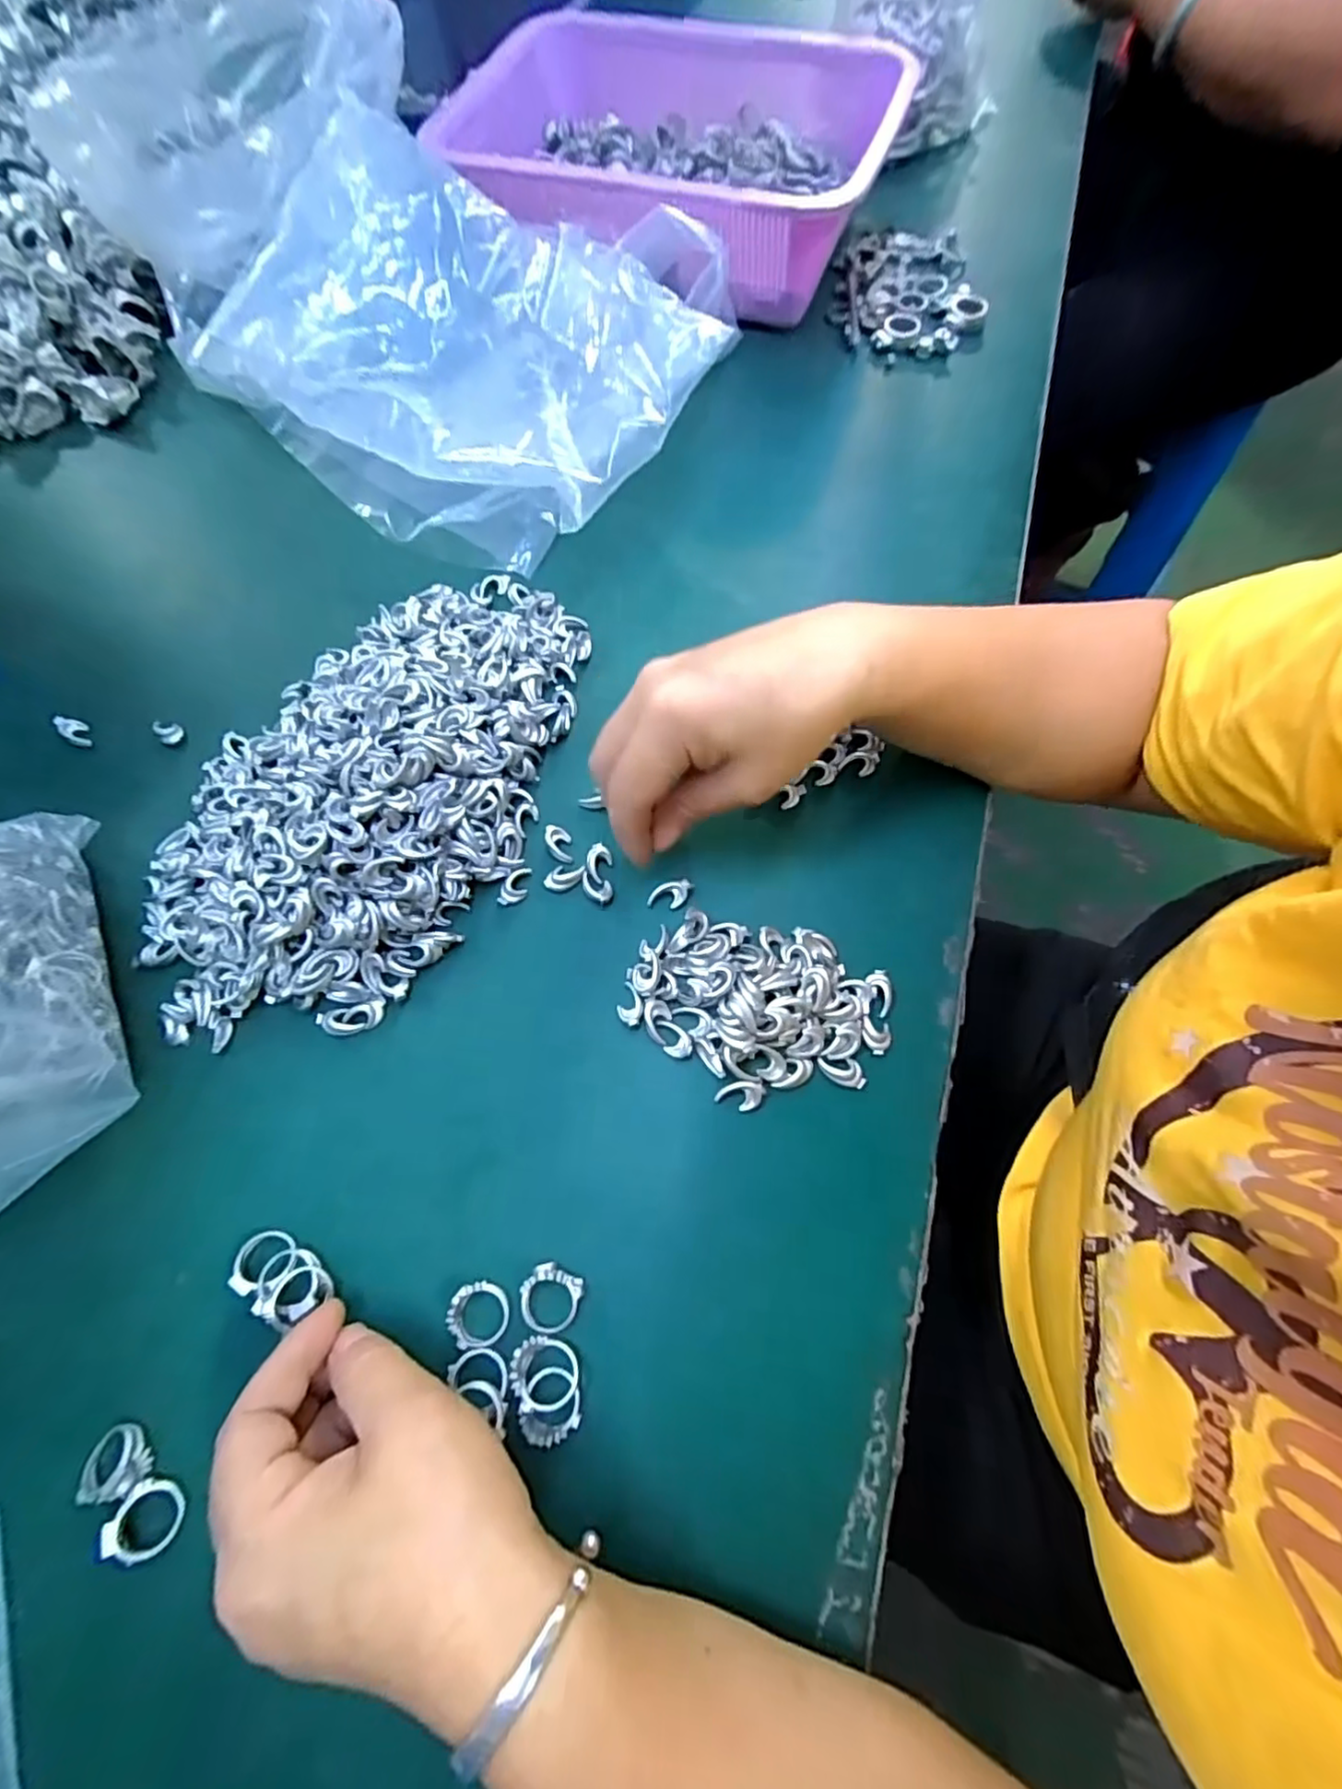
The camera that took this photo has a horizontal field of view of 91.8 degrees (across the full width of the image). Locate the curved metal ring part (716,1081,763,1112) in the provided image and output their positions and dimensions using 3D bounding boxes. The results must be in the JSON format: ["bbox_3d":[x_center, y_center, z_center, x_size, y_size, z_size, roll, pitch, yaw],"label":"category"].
[{"bbox_3d":[0.029,0.084,0.272,0.018,0.006,0.012,17,70,5],"label":"curved metal ring part"}]

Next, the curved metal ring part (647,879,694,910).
[{"bbox_3d":[0.000,0.000,0.306,0.021,0.004,0.012,-6,69,-3],"label":"curved metal ring part"}]

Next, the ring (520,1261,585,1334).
[{"bbox_3d":[-0.046,0.153,0.247,0.023,0.011,0.021,2,78,-7],"label":"ring"}]

